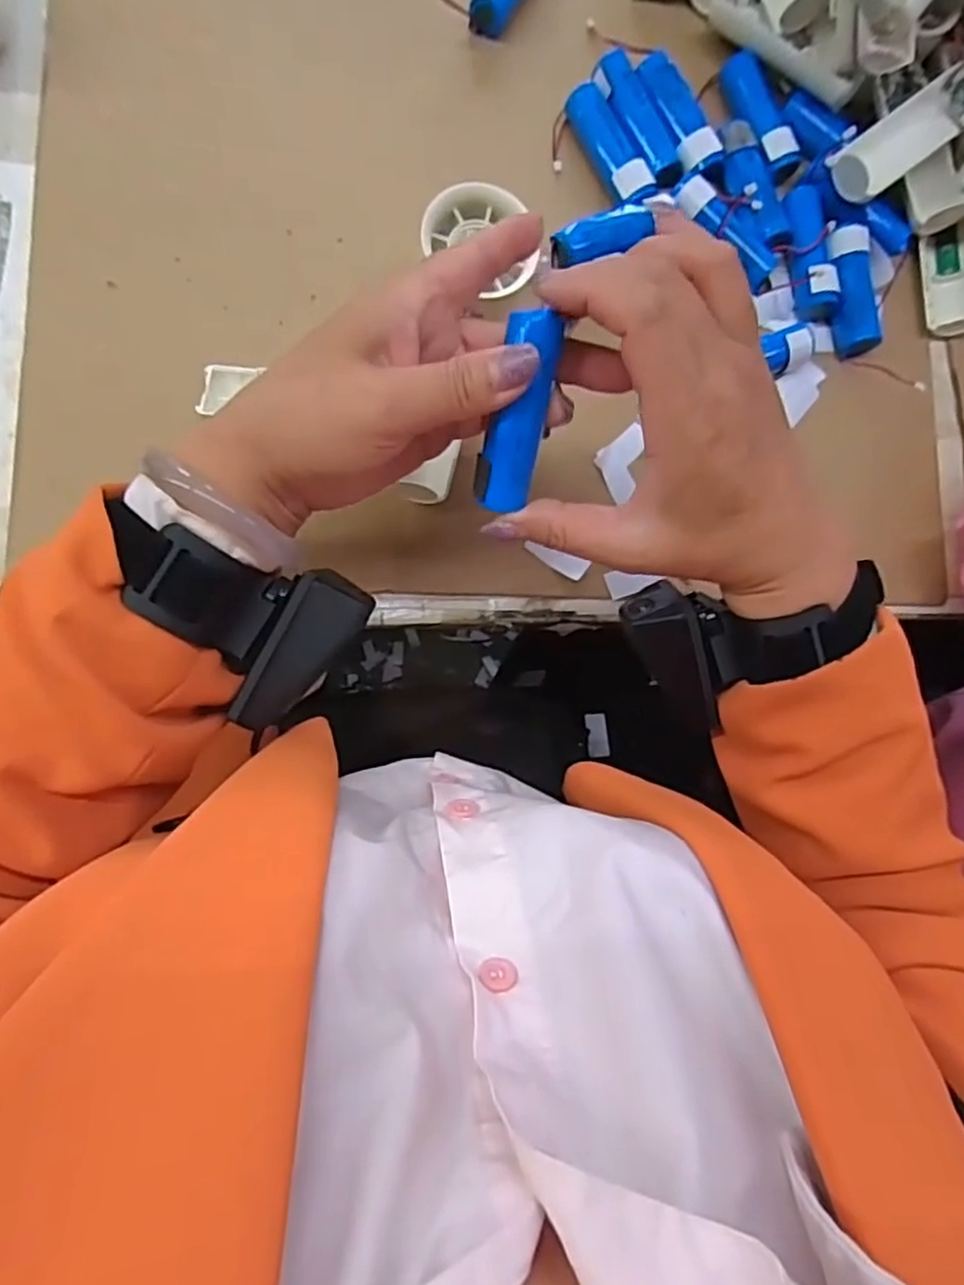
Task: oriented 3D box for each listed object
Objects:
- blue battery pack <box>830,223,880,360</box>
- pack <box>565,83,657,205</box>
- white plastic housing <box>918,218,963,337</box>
[{"bbox_3d":[0.217,-0.205,0.420,0.026,0.018,0.072,-8,87,-9],"label":"blue battery pack"},{"bbox_3d":[0.072,-0.280,0.407,0.023,0.024,0.073,-24,89,-10],"label":"pack"},{"bbox_3d":[0.284,-0.220,0.430,0.031,0.018,0.067,-5,86,-9],"label":"white plastic housing"}]

